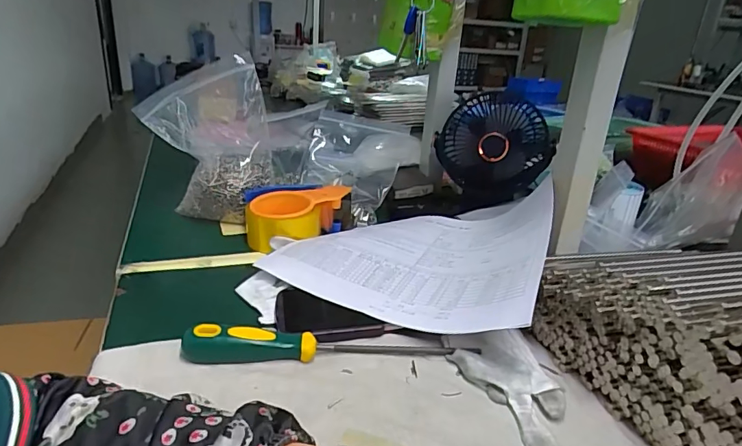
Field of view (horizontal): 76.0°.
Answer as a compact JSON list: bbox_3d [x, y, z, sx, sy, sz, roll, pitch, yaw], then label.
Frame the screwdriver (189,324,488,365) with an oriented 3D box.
[{"bbox_3d":[-0.030,0.105,0.405,0.247,0.024,0.022,0,25,-5],"label":"screwdriver"}]

